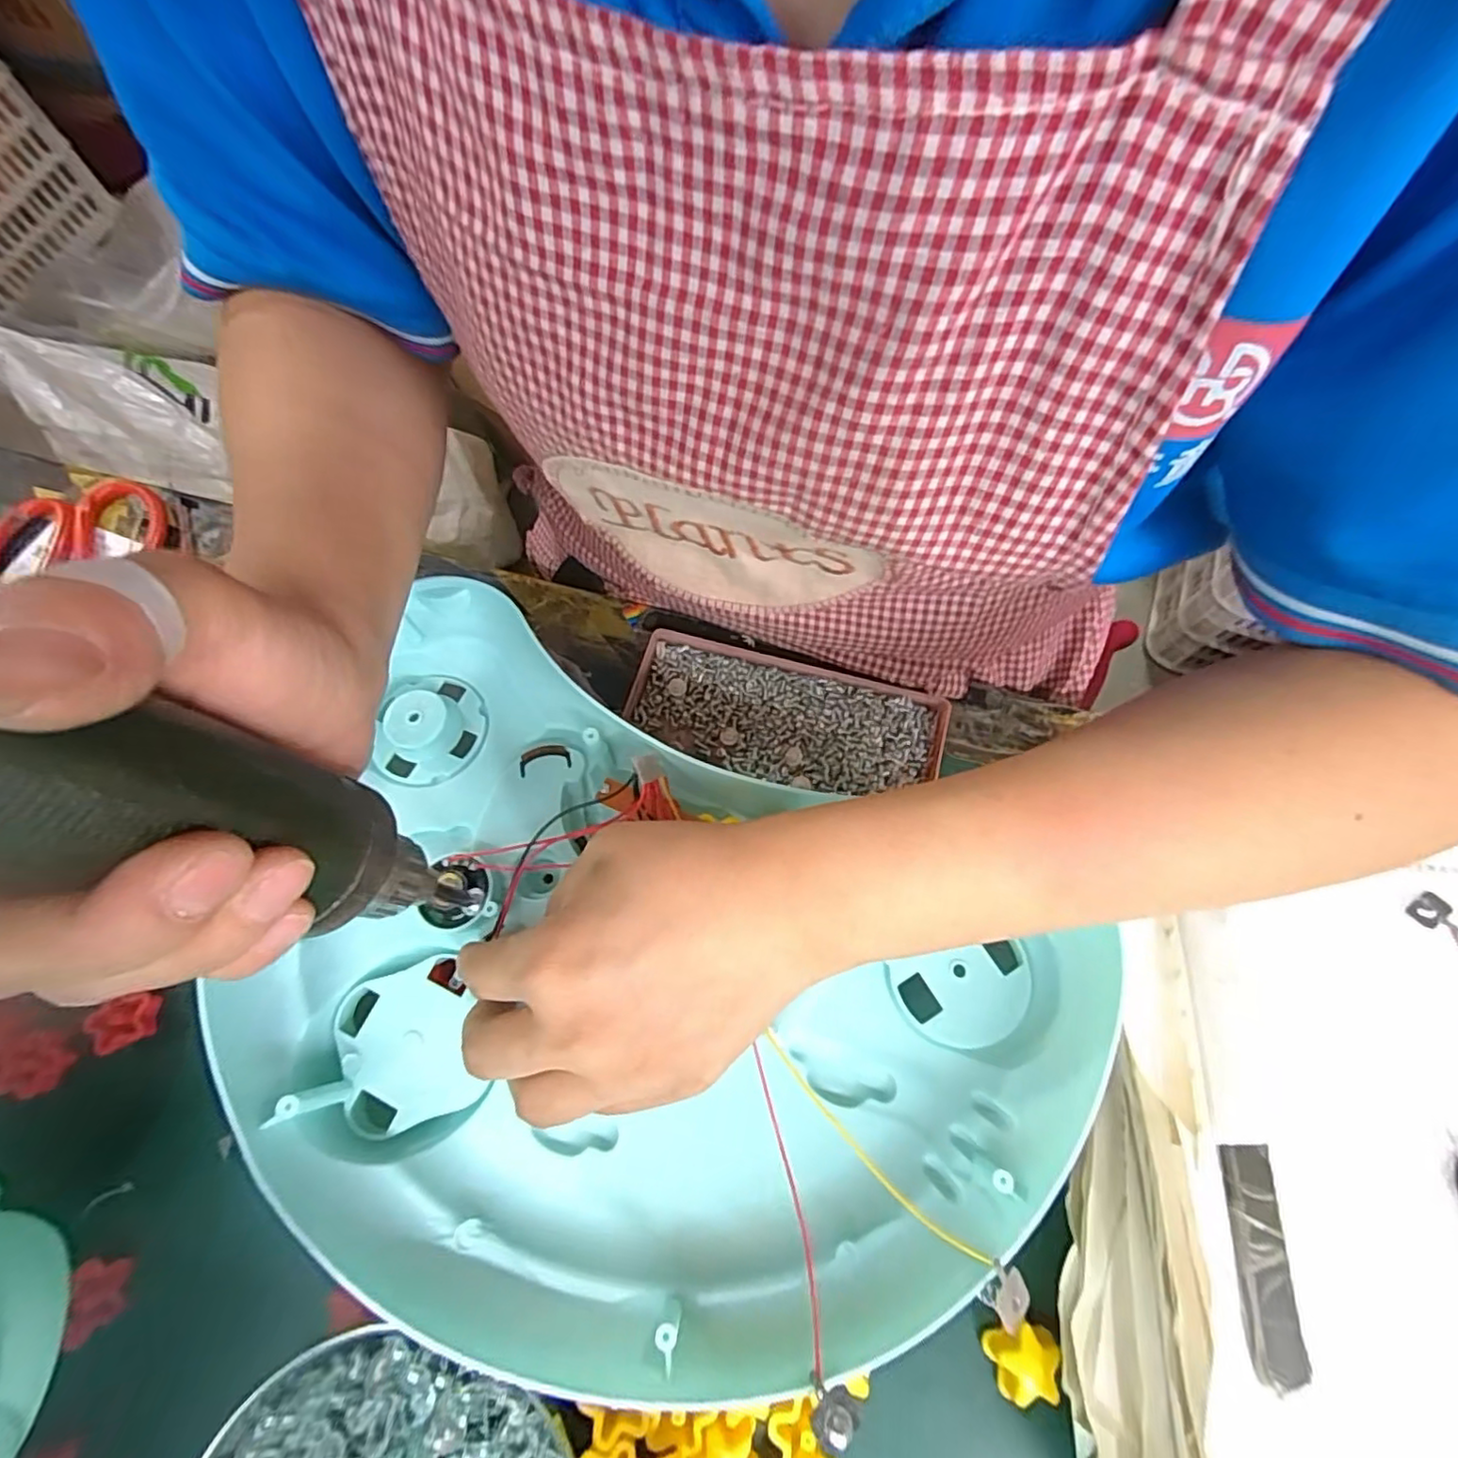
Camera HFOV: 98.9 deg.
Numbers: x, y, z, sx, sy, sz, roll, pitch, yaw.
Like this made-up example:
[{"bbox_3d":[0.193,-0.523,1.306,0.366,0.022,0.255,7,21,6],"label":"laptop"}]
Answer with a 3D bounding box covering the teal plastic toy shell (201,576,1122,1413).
[{"bbox_3d":[-0.045,0.097,0.237,0.312,0.046,0.211,26,72,12],"label":"teal plastic toy shell"}]

